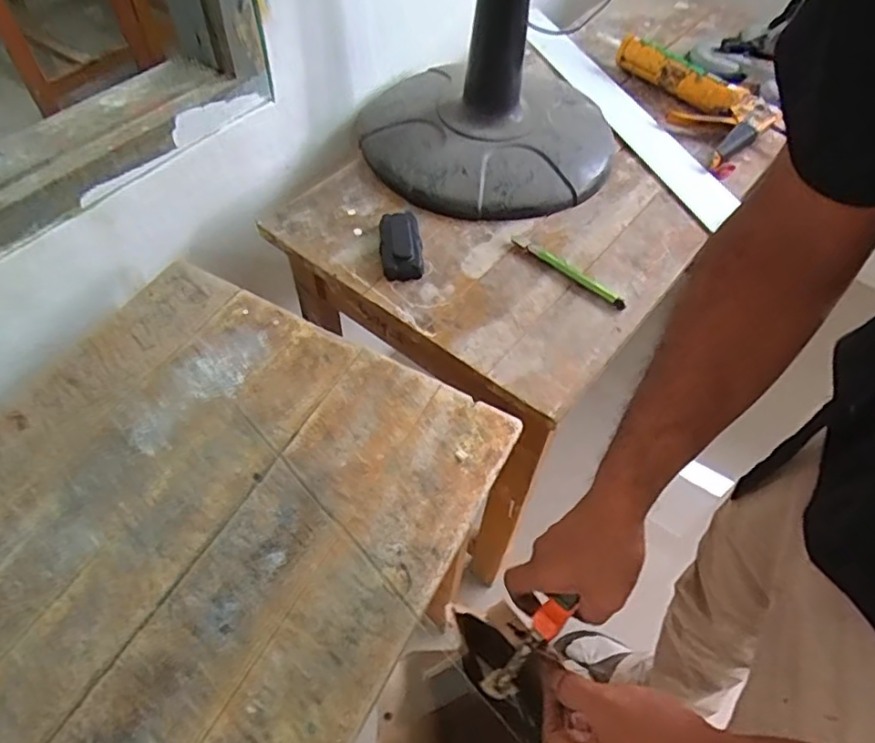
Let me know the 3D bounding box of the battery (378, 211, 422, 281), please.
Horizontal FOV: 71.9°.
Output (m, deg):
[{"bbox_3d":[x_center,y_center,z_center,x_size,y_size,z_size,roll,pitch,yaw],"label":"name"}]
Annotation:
[{"bbox_3d":[-0.048,-0.169,0.787,0.052,0.033,0.104,-4,54,-7],"label":"battery"}]

